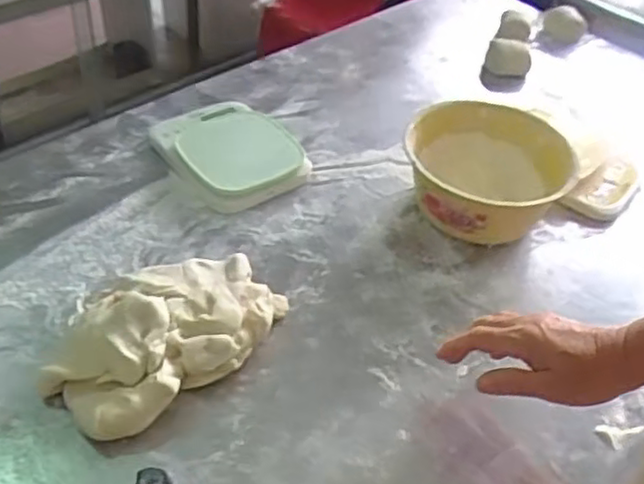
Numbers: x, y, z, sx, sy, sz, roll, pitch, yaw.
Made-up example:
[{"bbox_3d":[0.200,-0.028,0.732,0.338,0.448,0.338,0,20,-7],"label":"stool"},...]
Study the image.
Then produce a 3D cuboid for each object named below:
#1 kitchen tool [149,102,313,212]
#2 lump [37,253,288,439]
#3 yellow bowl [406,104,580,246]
[{"bbox_3d":[-0.119,-0.123,0.896,0.162,0.034,0.195,-18,49,-23],"label":"kitchen tool"},{"bbox_3d":[-0.148,0.079,0.669,0.235,0.065,0.141,-32,55,-33],"label":"lump"},{"bbox_3d":[0.204,-0.088,0.862,0.181,0.097,0.219,28,48,22],"label":"yellow bowl"}]

